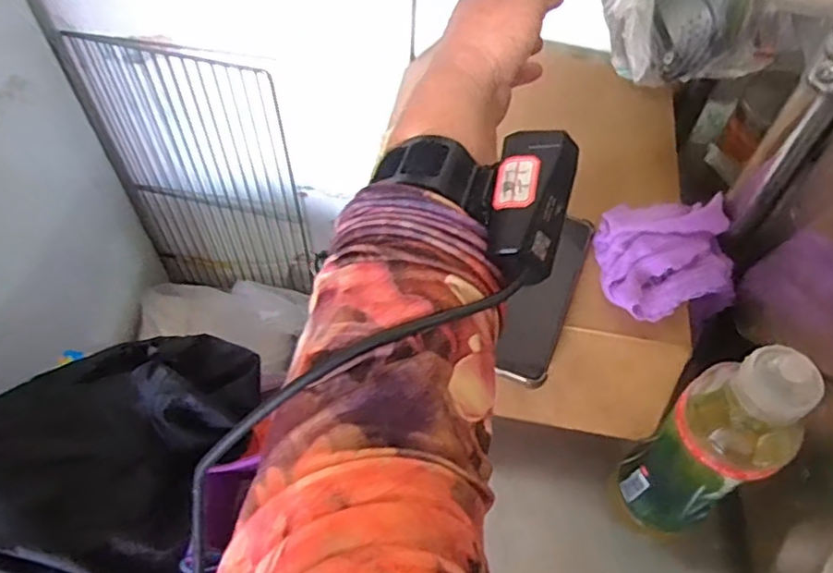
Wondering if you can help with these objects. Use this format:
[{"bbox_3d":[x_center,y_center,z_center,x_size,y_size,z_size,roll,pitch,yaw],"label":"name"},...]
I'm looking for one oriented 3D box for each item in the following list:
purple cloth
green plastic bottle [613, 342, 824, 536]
[{"bbox_3d":[0.209,-0.024,0.516,0.104,0.046,0.104,0,55,-1],"label":"purple cloth"},{"bbox_3d":[0.196,0.119,0.429,0.058,0.239,0.065,-30,61,-20],"label":"green plastic bottle"}]

